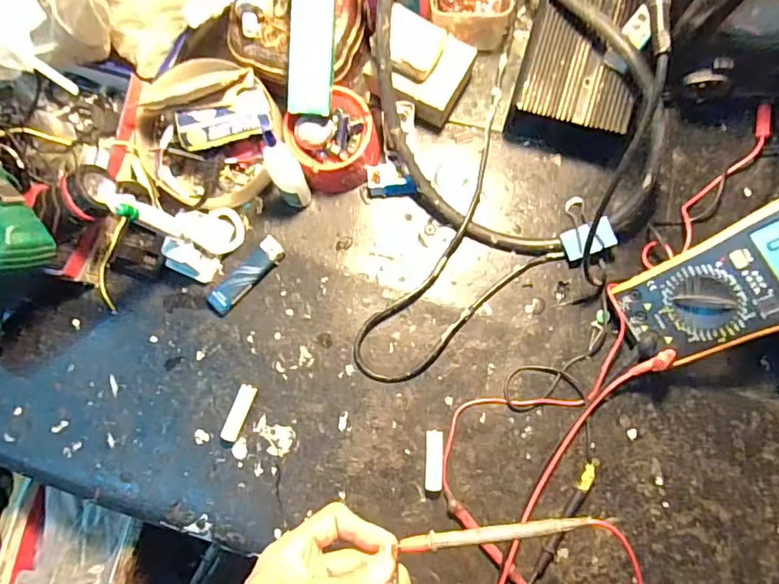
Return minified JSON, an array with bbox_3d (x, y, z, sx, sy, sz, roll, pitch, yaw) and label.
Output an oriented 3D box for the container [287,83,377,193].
[{"bbox_3d":[-0.049,-0.135,0.488,0.075,0.053,0.073,0,83,3],"label":"container"}]

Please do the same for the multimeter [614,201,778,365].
[{"bbox_3d":[0.268,-0.005,0.415,0.160,0.040,0.085,-36,77,40],"label":"multimeter"}]

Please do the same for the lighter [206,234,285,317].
[{"bbox_3d":[-0.133,-0.014,0.492,0.026,0.014,0.085,44,87,7],"label":"lighter"}]

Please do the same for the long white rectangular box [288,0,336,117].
[{"bbox_3d":[-0.062,-0.222,0.434,0.035,0.011,0.147,6,105,4],"label":"long white rectangular box"}]

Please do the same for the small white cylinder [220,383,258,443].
[{"bbox_3d":[-0.133,0.107,0.474,0.015,0.012,0.050,20,84,6],"label":"small white cylinder"}]

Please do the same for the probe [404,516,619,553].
[{"bbox_3d":[0.080,0.163,0.362,0.143,0.009,0.011,-7,82,-1],"label":"probe"}]

